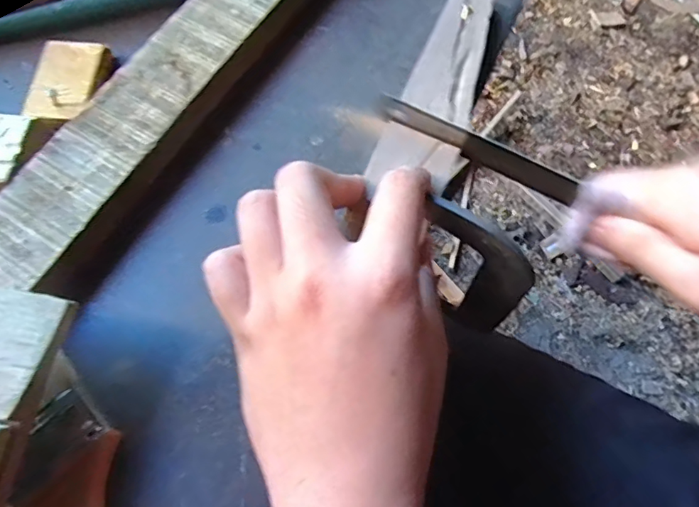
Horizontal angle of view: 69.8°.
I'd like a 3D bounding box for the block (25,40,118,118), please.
[{"bbox_3d":[-0.153,-0.094,0.274,0.036,0.011,0.049,1,67,-3],"label":"block"}]

